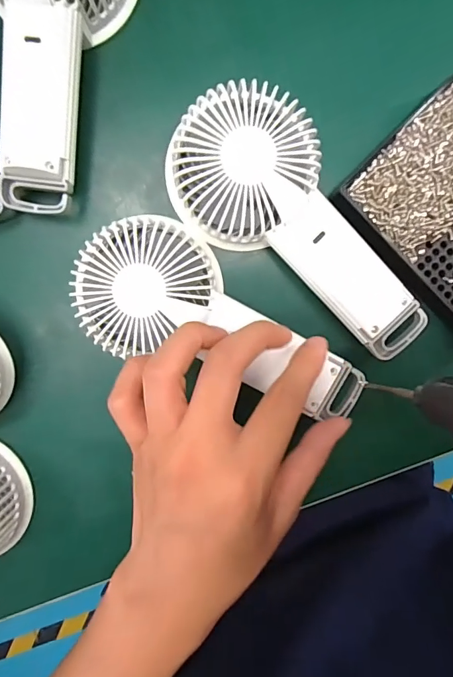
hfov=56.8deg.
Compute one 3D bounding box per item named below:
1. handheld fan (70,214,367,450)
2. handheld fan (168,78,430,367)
[{"bbox_3d":[0.001,-0.009,0.250,0.176,0.042,0.074,27,98,-9],"label":"handheld fan"},{"bbox_3d":[0.045,-0.057,0.236,0.076,0.031,0.173,-45,95,4],"label":"handheld fan"}]

